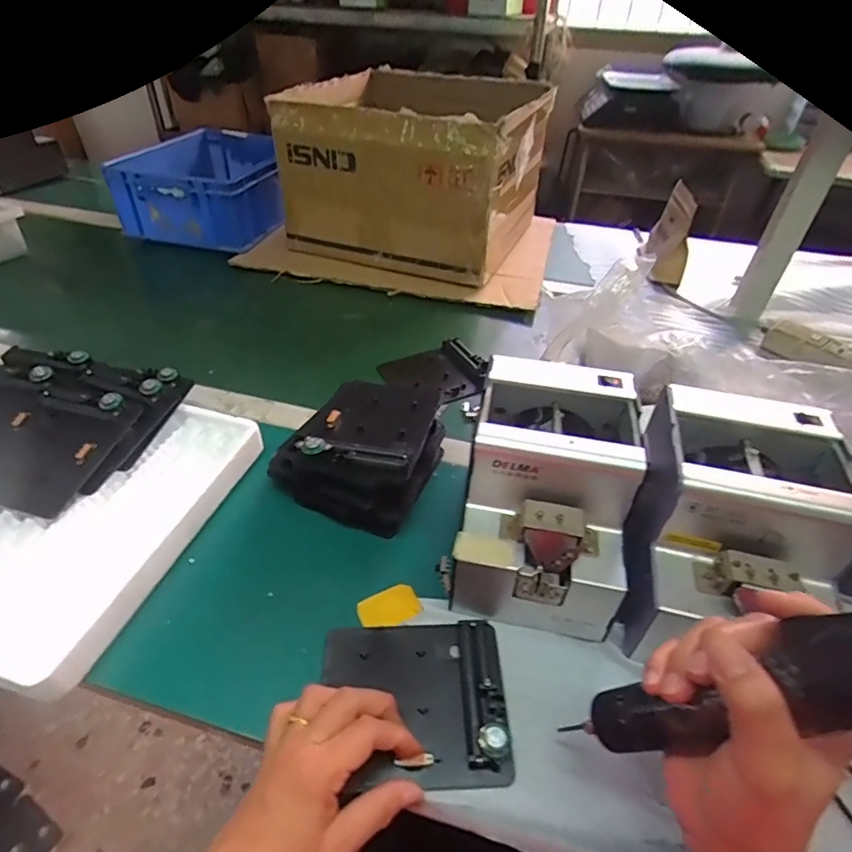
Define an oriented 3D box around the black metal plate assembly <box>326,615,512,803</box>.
[{"bbox_3d":[-0.010,0.195,0.376,0.128,0.027,0.110,0,41,-2],"label":"black metal plate assembly"}]

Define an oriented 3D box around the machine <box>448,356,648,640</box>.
[{"bbox_3d":[0.099,0.058,0.436,0.122,0.146,0.167,9,42,7],"label":"machine"}]

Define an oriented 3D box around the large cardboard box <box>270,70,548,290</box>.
[{"bbox_3d":[-0.011,-0.481,0.982,0.386,0.254,0.394,16,43,15],"label":"large cardboard box"}]

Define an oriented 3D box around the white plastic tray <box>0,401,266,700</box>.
[{"bbox_3d":[-0.366,0.068,0.496,0.321,0.041,0.288,13,42,12],"label":"white plastic tray"}]

